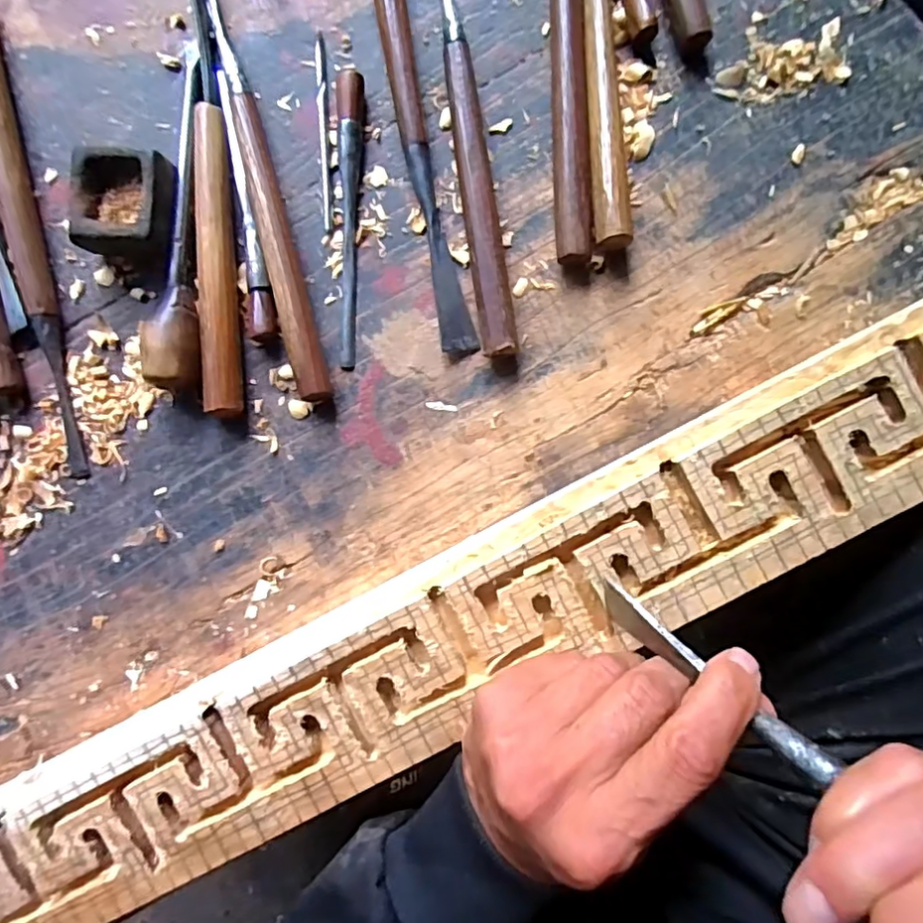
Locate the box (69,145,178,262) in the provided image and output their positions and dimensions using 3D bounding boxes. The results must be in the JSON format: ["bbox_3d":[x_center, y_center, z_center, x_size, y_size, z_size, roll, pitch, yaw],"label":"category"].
[{"bbox_3d":[-0.173,-0.132,0.302,0.045,0.032,0.047,6,91,2],"label":"box"}]

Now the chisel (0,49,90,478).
[{"bbox_3d":[-0.231,-0.116,0.309,0.013,0.015,0.249,-11,91,2],"label":"chisel"}]

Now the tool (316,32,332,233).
[{"bbox_3d":[-0.073,-0.174,0.311,0.006,0.004,0.101,-2,91,2],"label":"tool"}]

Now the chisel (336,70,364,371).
[{"bbox_3d":[-0.060,-0.127,0.309,0.012,0.009,0.153,2,91,2],"label":"chisel"}]

